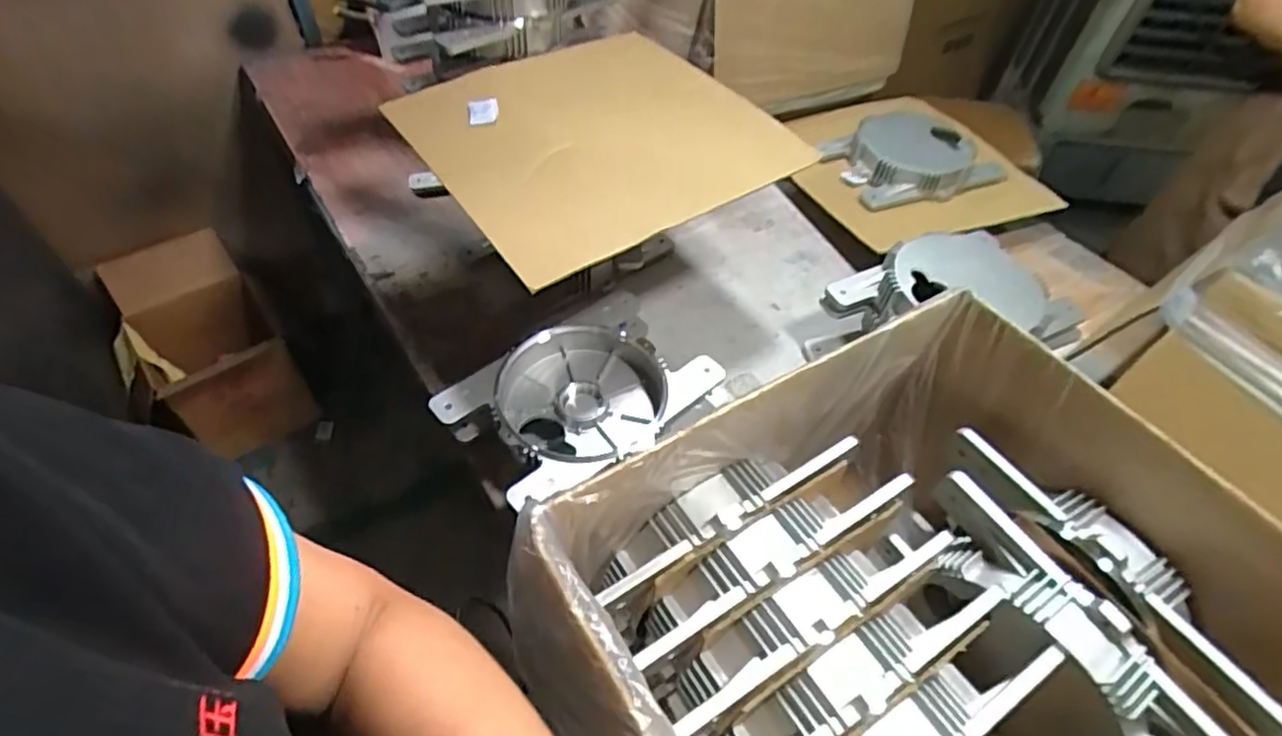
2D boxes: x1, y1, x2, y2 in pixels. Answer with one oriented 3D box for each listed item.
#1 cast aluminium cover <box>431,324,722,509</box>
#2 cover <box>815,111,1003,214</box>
[{"bbox_3d":[-0.069,0.030,0.730,0.279,0.069,0.157,-30,59,-24],"label":"cast aluminium cover"},{"bbox_3d":[0.428,-0.345,1.045,0.243,0.065,0.175,-10,53,-11],"label":"cover"}]

